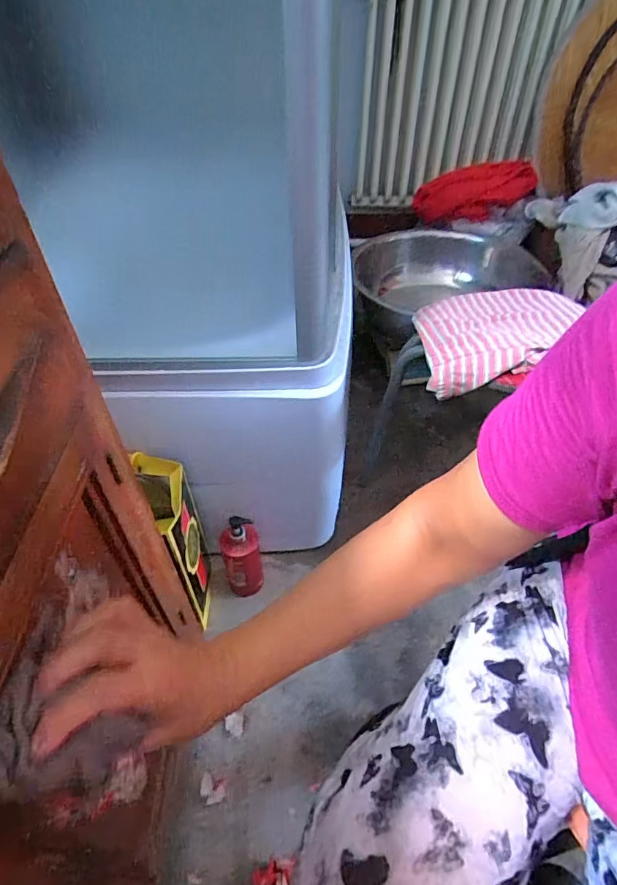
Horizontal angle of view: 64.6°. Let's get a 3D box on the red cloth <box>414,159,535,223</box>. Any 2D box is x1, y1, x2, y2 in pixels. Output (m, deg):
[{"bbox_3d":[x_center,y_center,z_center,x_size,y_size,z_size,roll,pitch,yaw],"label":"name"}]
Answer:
[{"bbox_3d":[0.487,-0.755,1.449,0.340,0.070,0.203,-2,79,15],"label":"red cloth"}]

